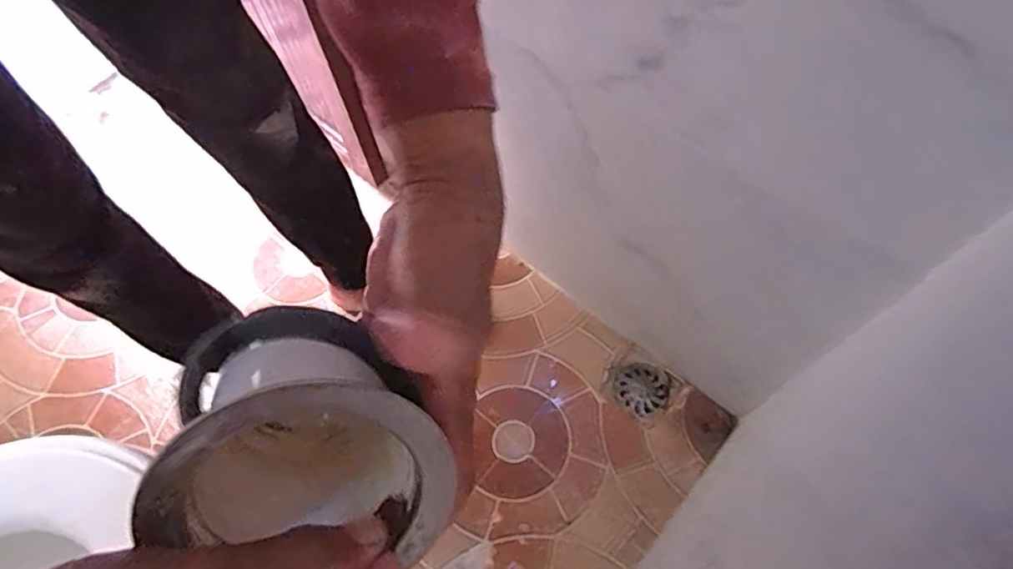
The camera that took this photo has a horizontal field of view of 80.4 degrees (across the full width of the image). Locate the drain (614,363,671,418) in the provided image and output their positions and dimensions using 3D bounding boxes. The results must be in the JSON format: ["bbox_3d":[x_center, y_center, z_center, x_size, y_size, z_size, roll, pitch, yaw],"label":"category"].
[{"bbox_3d":[0.215,0.164,0.945,0.081,0.005,0.082,-1,65,2],"label":"drain"}]

